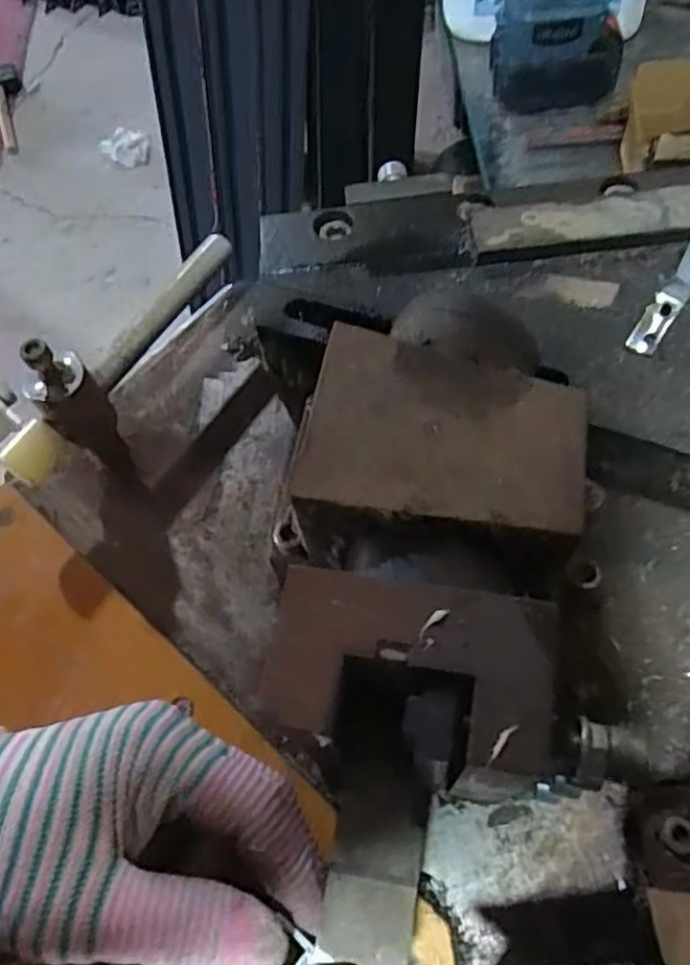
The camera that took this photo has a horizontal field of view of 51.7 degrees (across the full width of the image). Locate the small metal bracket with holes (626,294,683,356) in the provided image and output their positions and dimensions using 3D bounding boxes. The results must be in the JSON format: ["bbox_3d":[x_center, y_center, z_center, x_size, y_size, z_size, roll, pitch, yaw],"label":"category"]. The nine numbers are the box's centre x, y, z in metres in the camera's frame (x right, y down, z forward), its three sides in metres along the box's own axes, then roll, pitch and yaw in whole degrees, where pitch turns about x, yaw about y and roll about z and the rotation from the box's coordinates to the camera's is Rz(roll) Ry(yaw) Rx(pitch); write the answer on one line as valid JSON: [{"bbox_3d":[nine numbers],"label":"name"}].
[{"bbox_3d":[0.144,-0.074,0.332,0.014,0.004,0.031,35,89,20],"label":"small metal bracket with holes"}]

